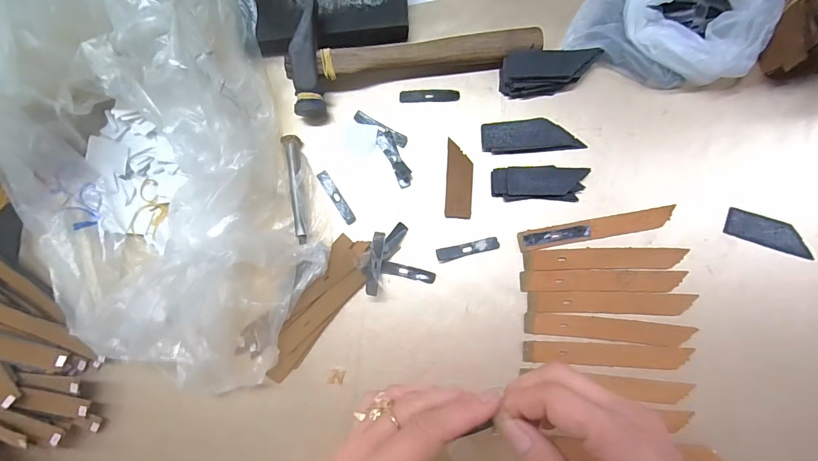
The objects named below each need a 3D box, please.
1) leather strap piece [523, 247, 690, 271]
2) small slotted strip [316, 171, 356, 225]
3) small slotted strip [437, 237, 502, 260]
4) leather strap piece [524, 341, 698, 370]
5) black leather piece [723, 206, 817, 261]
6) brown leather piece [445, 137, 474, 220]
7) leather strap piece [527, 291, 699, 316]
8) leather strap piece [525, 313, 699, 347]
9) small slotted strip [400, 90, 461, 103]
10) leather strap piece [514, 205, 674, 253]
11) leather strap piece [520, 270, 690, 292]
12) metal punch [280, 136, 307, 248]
[{"bbox_3d":[0.157,0.023,0.317,0.124,0.004,0.017,-1,83,5],"label":"leather strap piece"},{"bbox_3d":[-0.064,-0.029,0.344,0.010,0.004,0.053,-32,85,-7],"label":"small slotted strip"},{"bbox_3d":[0.049,0.015,0.327,0.051,0.004,0.010,-13,82,3],"label":"small slotted strip"},{"bbox_3d":[0.153,0.097,0.307,0.124,0.004,0.017,2,83,5],"label":"leather strap piece"},{"bbox_3d":[0.285,0.001,0.310,0.065,0.006,0.025,20,85,7],"label":"black leather piece"},{"bbox_3d":[0.043,-0.043,0.335,0.022,0.004,0.064,3,83,5],"label":"brown leather piece"},{"bbox_3d":[0.159,0.058,0.311,0.125,0.004,0.017,0,83,5],"label":"leather strap piece"},{"bbox_3d":[0.155,0.078,0.309,0.124,0.004,0.018,4,83,5],"label":"leather strap piece"},{"bbox_3d":[0.018,-0.119,0.347,0.052,0.004,0.012,0,83,5],"label":"small slotted strip"},{"bbox_3d":[0.152,-0.002,0.319,0.124,0.004,0.017,-10,82,4],"label":"leather strap piece"},{"bbox_3d":[0.154,0.040,0.314,0.125,0.004,0.018,0,83,5],"label":"leather strap piece"},{"bbox_3d":[-0.099,-0.036,0.341,0.013,0.012,0.094,-7,83,4],"label":"metal punch"}]

